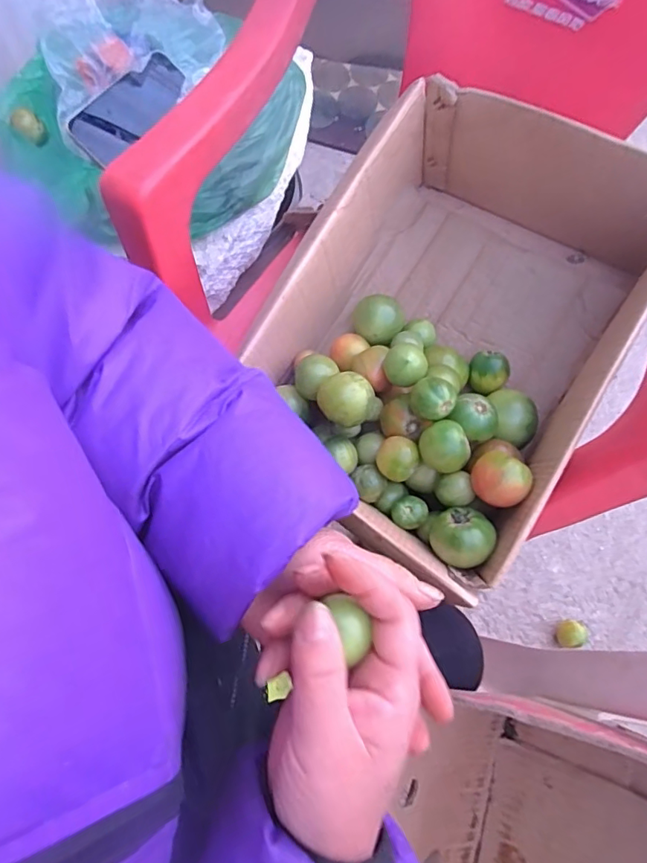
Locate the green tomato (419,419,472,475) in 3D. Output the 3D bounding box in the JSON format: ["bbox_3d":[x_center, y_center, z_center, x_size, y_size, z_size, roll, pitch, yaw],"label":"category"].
[{"bbox_3d":[0.114,0.015,0.483,0.040,0.039,0.047,-19,71,-9],"label":"green tomato"}]

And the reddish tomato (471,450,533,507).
[{"bbox_3d":[0.158,0.046,0.465,0.044,0.045,0.048,1,69,-2],"label":"reddish tomato"}]

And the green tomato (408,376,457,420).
[{"bbox_3d":[0.102,-0.027,0.492,0.042,0.047,0.037,26,70,7],"label":"green tomato"}]

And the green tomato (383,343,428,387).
[{"bbox_3d":[0.080,-0.063,0.513,0.043,0.041,0.038,30,71,9],"label":"green tomato"}]

